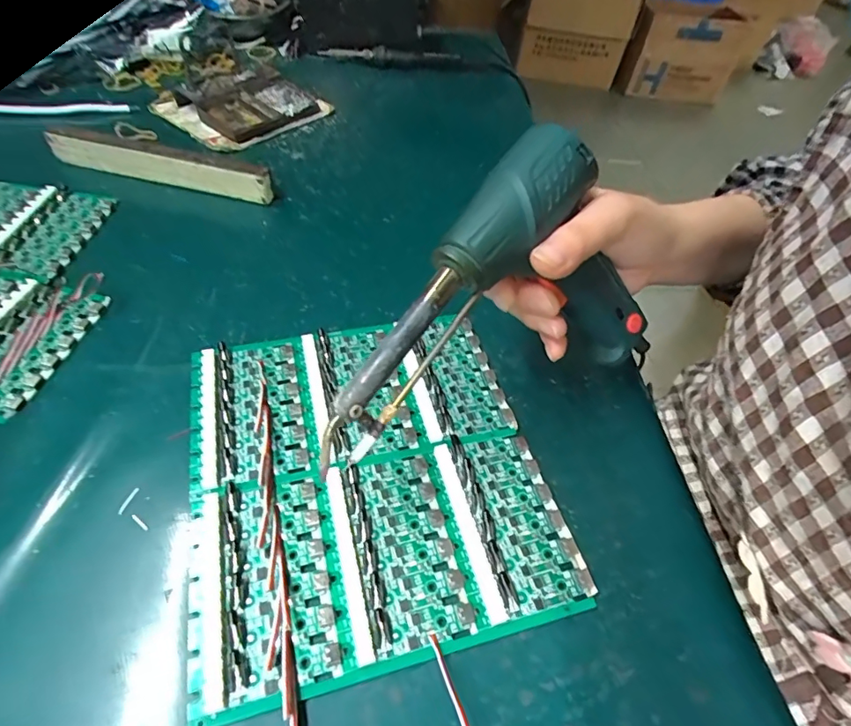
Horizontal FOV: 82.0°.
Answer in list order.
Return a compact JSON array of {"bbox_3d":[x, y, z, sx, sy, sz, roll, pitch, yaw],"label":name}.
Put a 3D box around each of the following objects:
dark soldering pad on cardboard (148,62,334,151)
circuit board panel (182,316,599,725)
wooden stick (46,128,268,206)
[{"bbox_3d":[-0.207,-0.294,0.552,0.148,0.031,0.146,34,54,21],"label":"dark soldering pad on cardboard"},{"bbox_3d":[-0.034,0.056,0.281,0.190,0.009,0.205,-9,51,-14],"label":"circuit board panel"},{"bbox_3d":[-0.238,-0.180,0.446,0.204,0.035,0.019,12,49,4],"label":"wooden stick"}]

